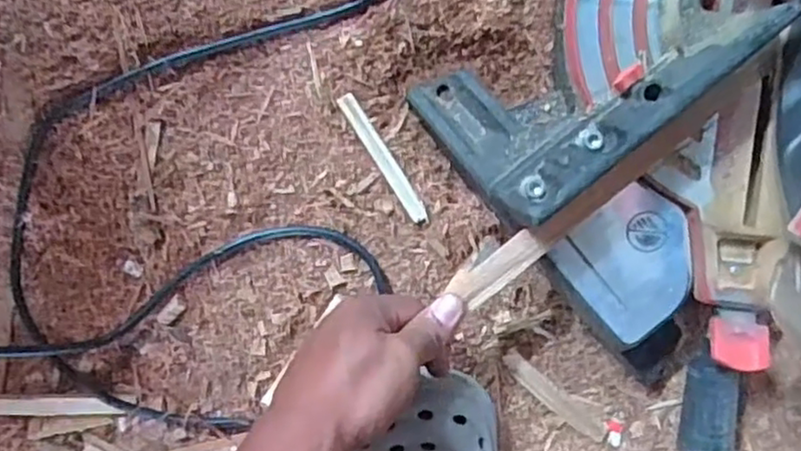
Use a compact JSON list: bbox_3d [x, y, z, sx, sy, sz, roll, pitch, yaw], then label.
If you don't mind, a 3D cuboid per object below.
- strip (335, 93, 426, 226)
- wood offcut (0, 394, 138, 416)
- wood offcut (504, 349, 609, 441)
[{"bbox_3d":[-0.013,-0.050,0.517,0.013,0.010,0.108,-32,90,0],"label":"strip"},{"bbox_3d":[-0.255,0.137,0.525,0.102,0.010,0.016,1,90,-1],"label":"wood offcut"},{"bbox_3d":[0.118,0.131,0.531,0.099,0.009,0.018,39,90,-1],"label":"wood offcut"}]

